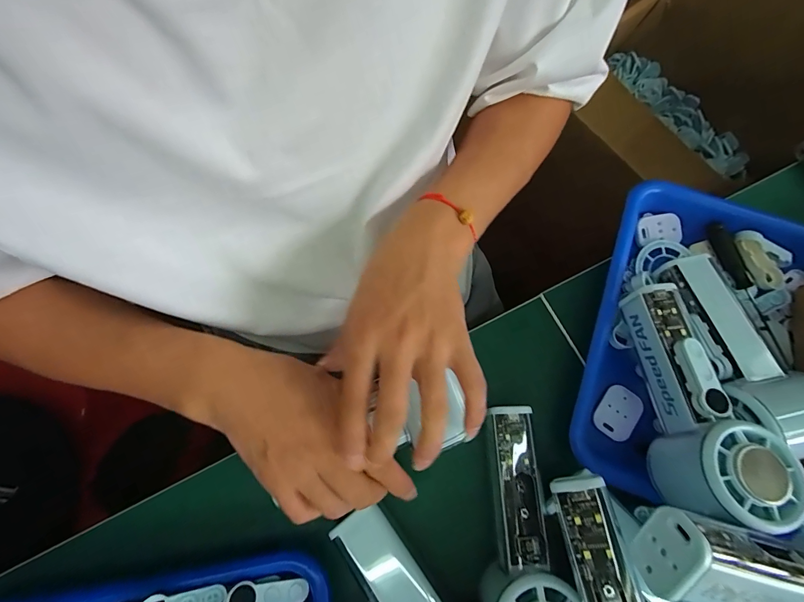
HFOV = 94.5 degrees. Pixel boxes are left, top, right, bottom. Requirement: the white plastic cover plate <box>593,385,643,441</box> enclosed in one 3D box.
[{"bbox_3d":[0.169,0.088,0.290,0.027,0.005,0.040,35,78,7],"label":"white plastic cover plate"}]

